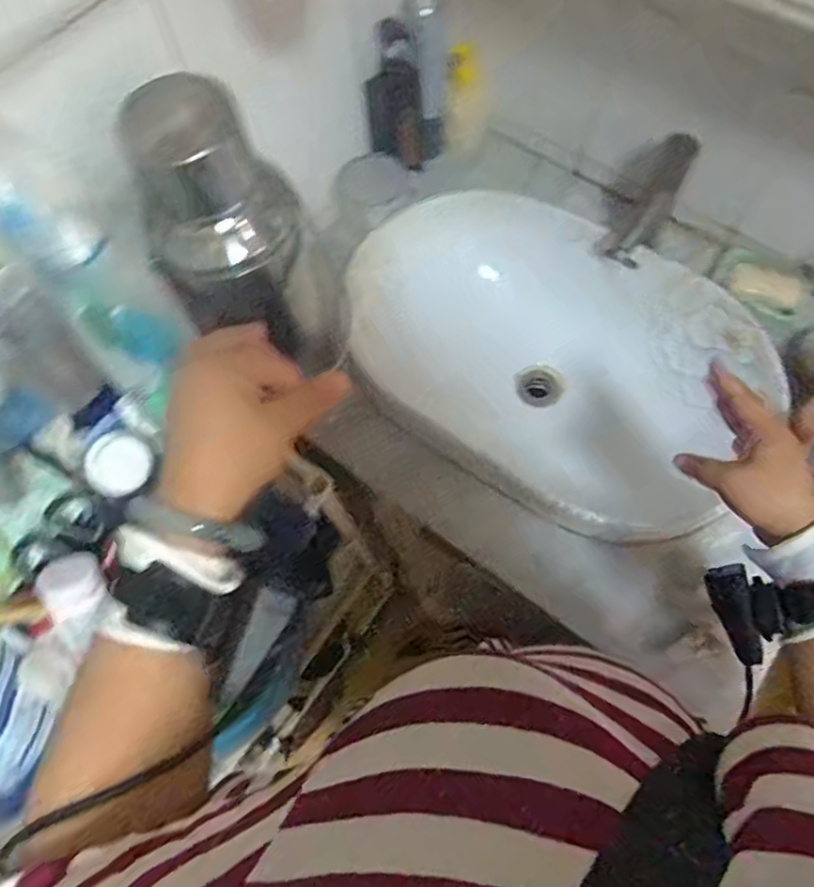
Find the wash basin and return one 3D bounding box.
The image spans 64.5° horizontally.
[{"bbox_3d":[0.194,-0.096,0.907,0.511,0.166,0.400,30,71,15],"label":"wash basin"}]

